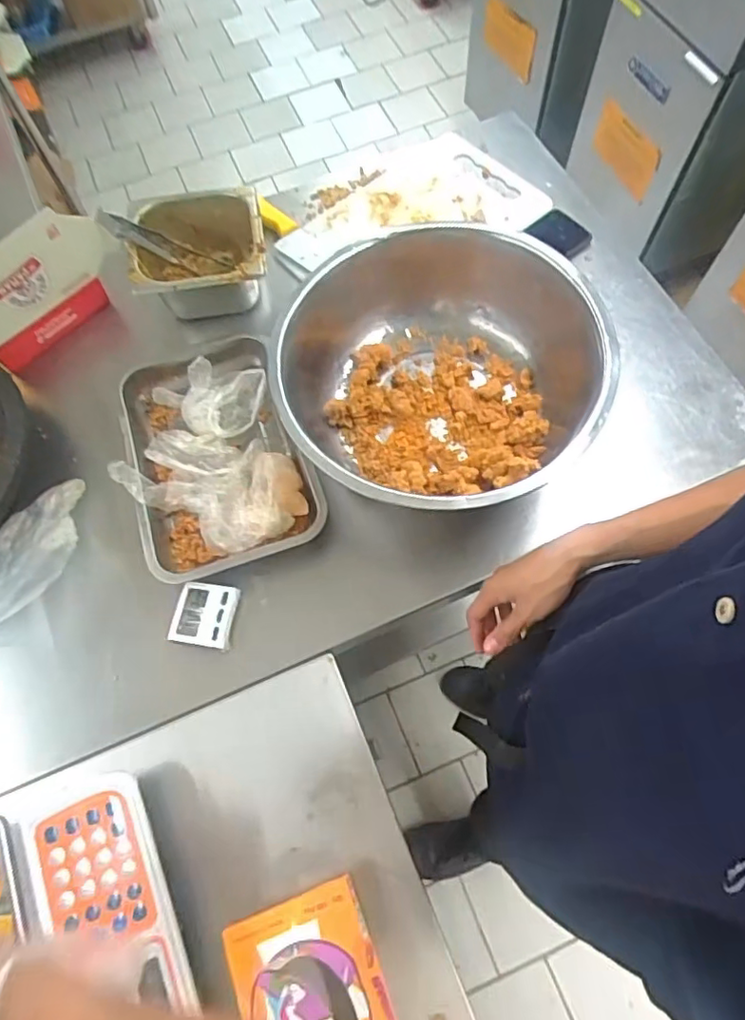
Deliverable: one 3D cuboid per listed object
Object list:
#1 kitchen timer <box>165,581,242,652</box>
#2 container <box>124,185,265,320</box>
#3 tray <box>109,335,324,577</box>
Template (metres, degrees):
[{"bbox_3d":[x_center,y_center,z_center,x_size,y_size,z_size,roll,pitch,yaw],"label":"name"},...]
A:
[{"bbox_3d":[-0.188,0.118,0.660,0.067,0.018,0.068,8,68,6],"label":"kitchen timer"},{"bbox_3d":[-0.229,-0.337,0.809,0.167,0.116,0.143,-8,67,0],"label":"container"},{"bbox_3d":[-0.197,-0.080,0.726,0.215,0.055,0.322,-20,68,-5],"label":"tray"}]

